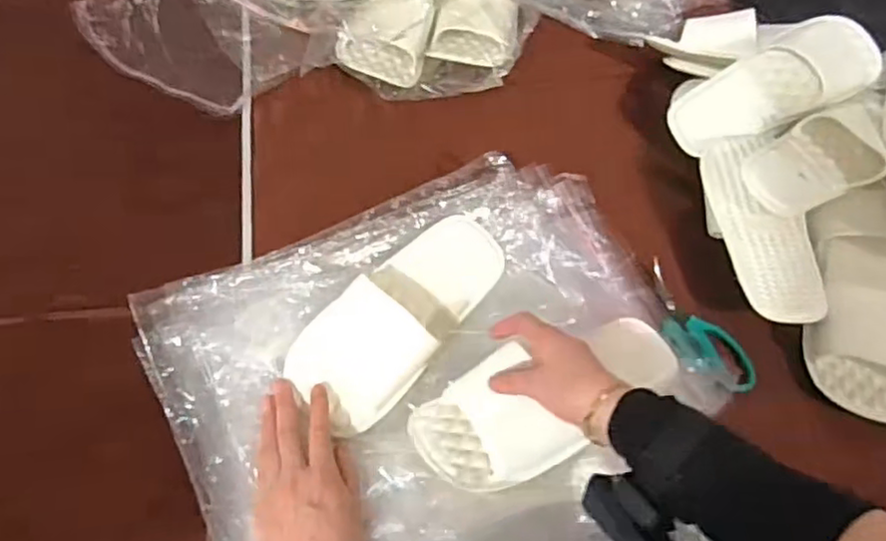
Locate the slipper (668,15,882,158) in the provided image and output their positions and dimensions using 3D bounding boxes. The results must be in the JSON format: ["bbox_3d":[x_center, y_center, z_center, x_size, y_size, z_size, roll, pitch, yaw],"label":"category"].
[{"bbox_3d":[0.378,-0.208,0.757,0.239,0.060,0.101,-26,54,7],"label":"slipper"}]

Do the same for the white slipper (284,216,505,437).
[{"bbox_3d":[-0.034,0.031,0.596,0.093,0.057,0.221,34,59,20],"label":"white slipper"}]

